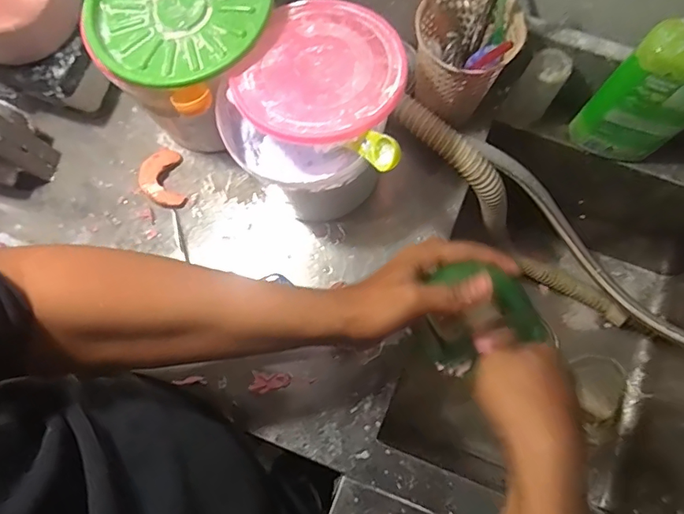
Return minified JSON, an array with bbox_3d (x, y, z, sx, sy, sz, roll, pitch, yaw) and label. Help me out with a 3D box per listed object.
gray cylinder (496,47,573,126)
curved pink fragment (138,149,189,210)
[{"bbox_3d":[0.217,-0.188,0.561,0.044,0.098,0.043,0,78,1],"label":"gray cylinder"},{"bbox_3d":[-0.218,-0.092,0.602,0.050,0.023,0.069,-9,78,-1],"label":"curved pink fragment"}]

